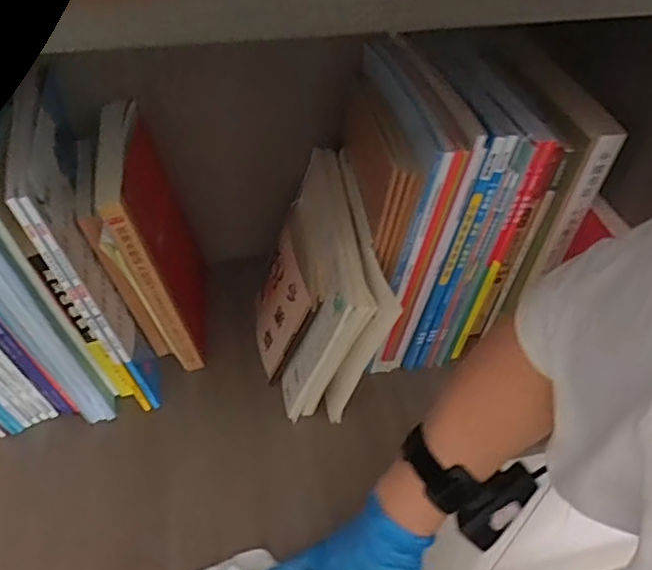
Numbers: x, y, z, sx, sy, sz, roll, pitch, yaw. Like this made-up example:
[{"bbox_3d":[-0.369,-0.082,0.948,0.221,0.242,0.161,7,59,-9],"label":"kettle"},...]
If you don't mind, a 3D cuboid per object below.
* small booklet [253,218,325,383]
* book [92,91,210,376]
[{"bbox_3d":[-0.051,0.019,0.623,0.010,0.131,0.130,7,42,-28],"label":"small booklet"},{"bbox_3d":[-0.173,-0.055,0.602,0.029,0.233,0.185,-10,48,2],"label":"book"}]

